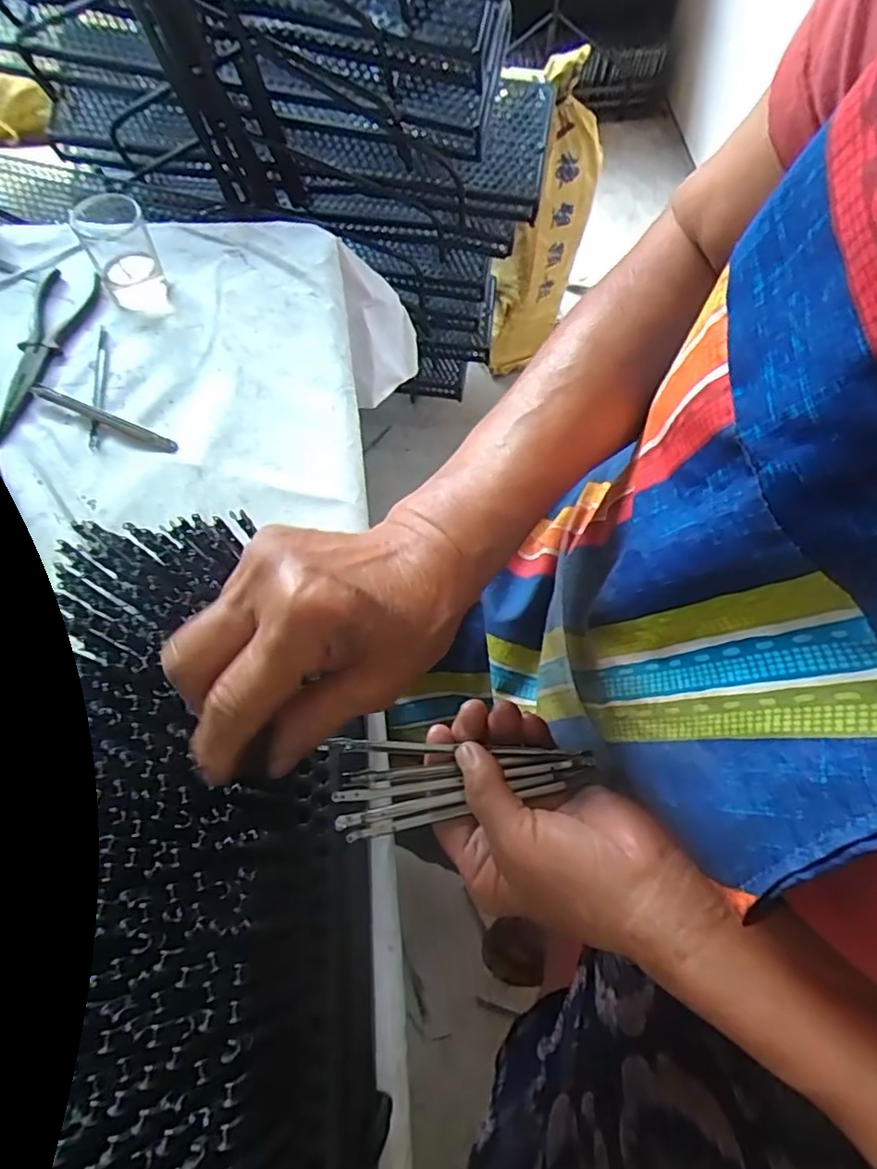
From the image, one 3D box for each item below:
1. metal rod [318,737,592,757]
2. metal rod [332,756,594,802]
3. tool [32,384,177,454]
[{"bbox_3d":[0.010,0.084,0.320,0.137,0.005,0.005,4,65,-6],"label":"metal rod"},{"bbox_3d":[0.014,0.098,0.318,0.132,0.004,0.006,-6,65,-8],"label":"metal rod"},{"bbox_3d":[-0.278,-0.138,0.525,0.136,0.005,0.011,23,67,9],"label":"tool"}]

